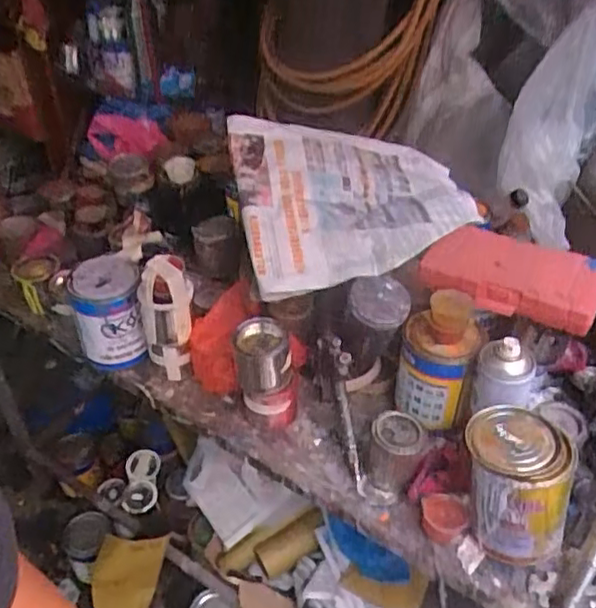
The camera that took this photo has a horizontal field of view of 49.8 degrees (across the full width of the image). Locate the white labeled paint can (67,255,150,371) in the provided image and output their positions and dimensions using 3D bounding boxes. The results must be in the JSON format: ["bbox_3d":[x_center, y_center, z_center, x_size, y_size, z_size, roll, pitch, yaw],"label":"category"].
[{"bbox_3d":[-0.273,0.012,0.925,0.099,0.138,0.108,-11,40,-12],"label":"white labeled paint can"}]

